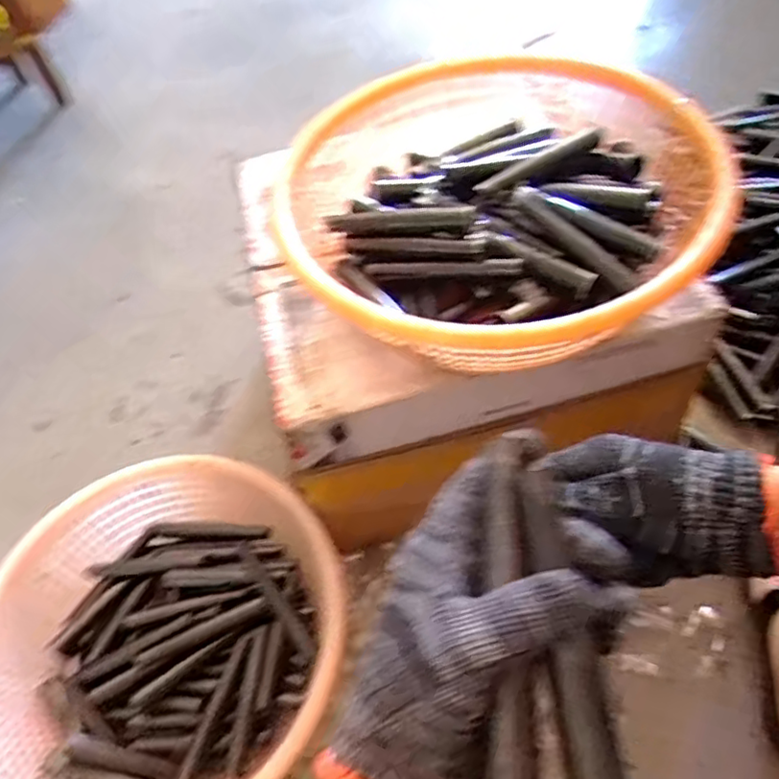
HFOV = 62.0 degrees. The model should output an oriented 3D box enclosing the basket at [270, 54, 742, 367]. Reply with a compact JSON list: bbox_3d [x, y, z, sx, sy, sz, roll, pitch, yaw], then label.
[{"bbox_3d":[0.102,-0.169,0.632,0.380,0.117,0.401,-4,55,5],"label":"basket"}]

